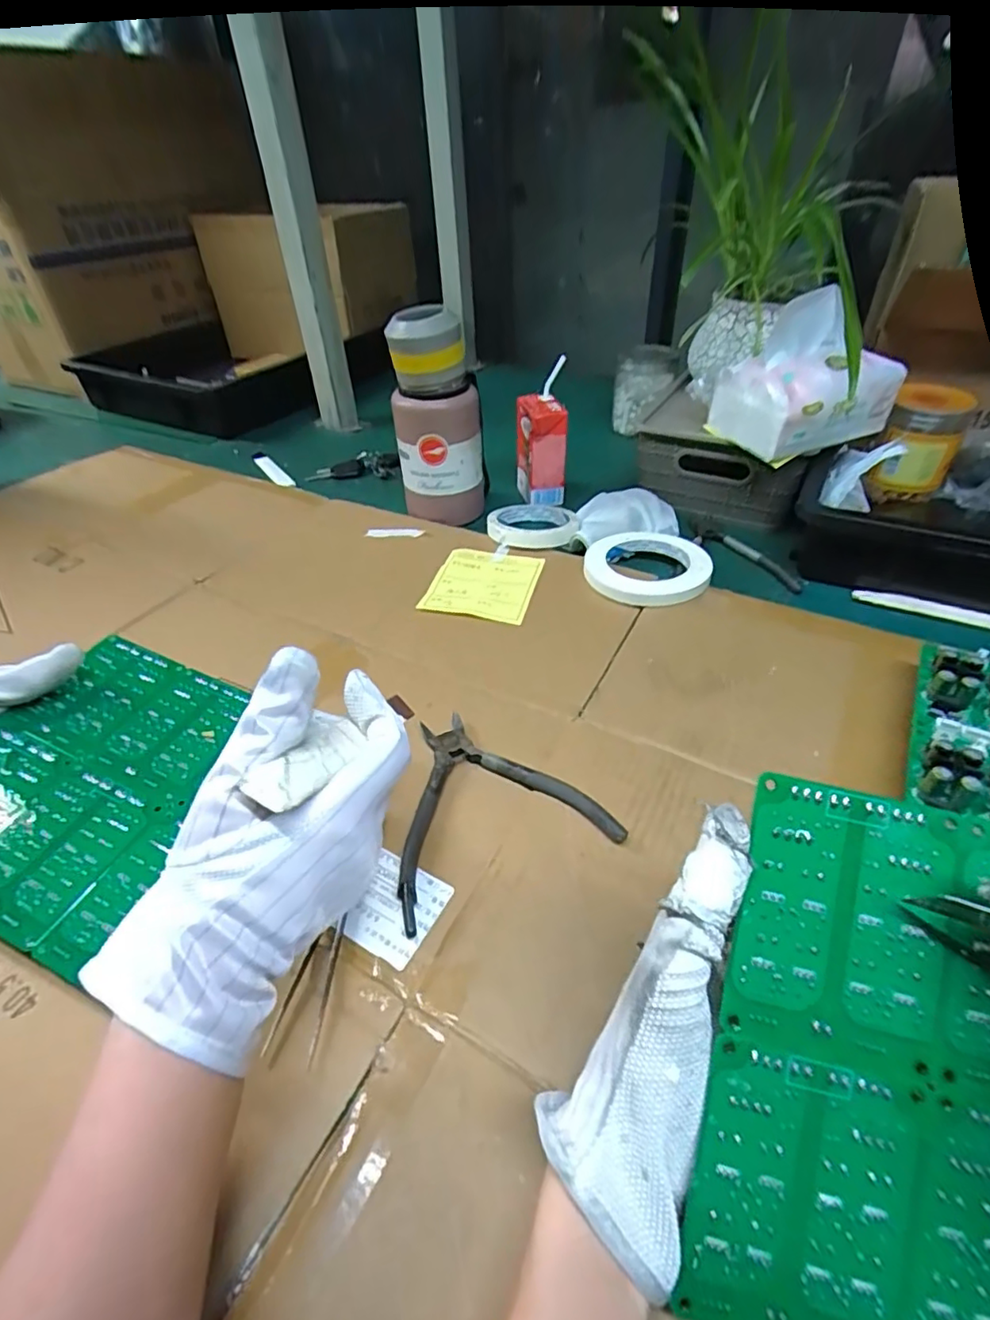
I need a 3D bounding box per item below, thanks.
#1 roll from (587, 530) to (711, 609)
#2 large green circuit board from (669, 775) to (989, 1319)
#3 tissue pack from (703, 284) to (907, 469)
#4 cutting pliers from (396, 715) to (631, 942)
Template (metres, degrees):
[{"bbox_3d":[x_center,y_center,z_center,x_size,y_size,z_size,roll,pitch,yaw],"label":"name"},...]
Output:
[{"bbox_3d":[0.140,-0.090,0.556,0.114,0.019,0.107,-2,41,2],"label":"roll"},{"bbox_3d":[0.175,0.147,0.189,0.201,0.004,0.171,13,84,6],"label":"large green circuit board"},{"bbox_3d":[0.298,-0.262,0.565,0.141,0.137,0.103,-20,43,-18],"label":"tissue pack"},{"bbox_3d":[-0.010,0.084,0.370,0.132,0.014,0.129,-18,43,-16],"label":"cutting pliers"}]

